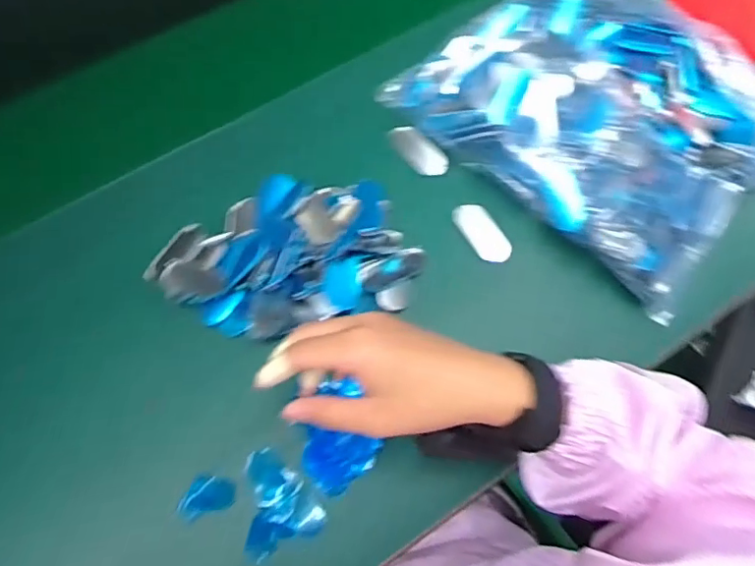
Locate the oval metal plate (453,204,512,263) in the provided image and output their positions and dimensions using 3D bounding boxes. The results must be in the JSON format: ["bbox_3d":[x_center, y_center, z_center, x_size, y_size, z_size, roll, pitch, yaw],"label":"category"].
[{"bbox_3d":[0.093,-0.044,0.501,0.027,0.004,0.060,-35,84,5],"label":"oval metal plate"}]

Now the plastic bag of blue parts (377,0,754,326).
[{"bbox_3d":[0.217,-0.171,0.509,0.307,0.049,0.269,42,74,12],"label":"plastic bag of blue parts"}]

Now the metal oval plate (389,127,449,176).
[{"bbox_3d":[0.038,-0.123,0.527,0.028,0.004,0.063,-46,78,2],"label":"metal oval plate"}]

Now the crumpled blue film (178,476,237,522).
[{"bbox_3d":[-0.128,0.159,0.425,0.039,0.013,0.027,-18,72,-9],"label":"crumpled blue film"}]

